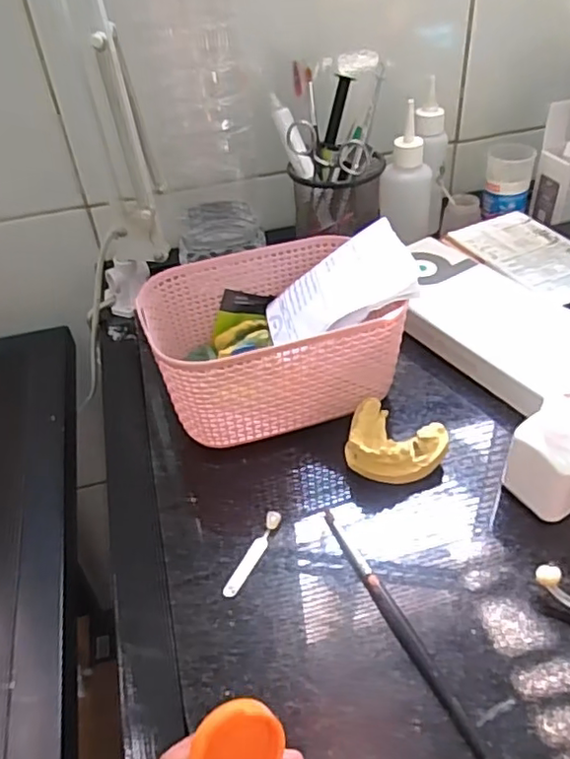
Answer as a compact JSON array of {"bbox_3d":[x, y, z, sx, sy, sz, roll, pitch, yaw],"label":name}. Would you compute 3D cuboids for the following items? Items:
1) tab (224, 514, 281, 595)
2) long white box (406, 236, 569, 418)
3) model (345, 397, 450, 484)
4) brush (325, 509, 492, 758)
[{"bbox_3d":[-0.018,0.099,0.350,0.009,0.004,0.058,16,46,22],"label":"tab"},{"bbox_3d":[0.158,-0.044,0.461,0.099,0.023,0.196,-29,46,-24],"label":"long white box"},{"bbox_3d":[0.066,0.039,0.386,0.062,0.021,0.051,30,52,33],"label":"model"},{"bbox_3d":[0.066,0.133,0.298,0.007,0.008,0.189,-20,44,-16],"label":"brush"}]

